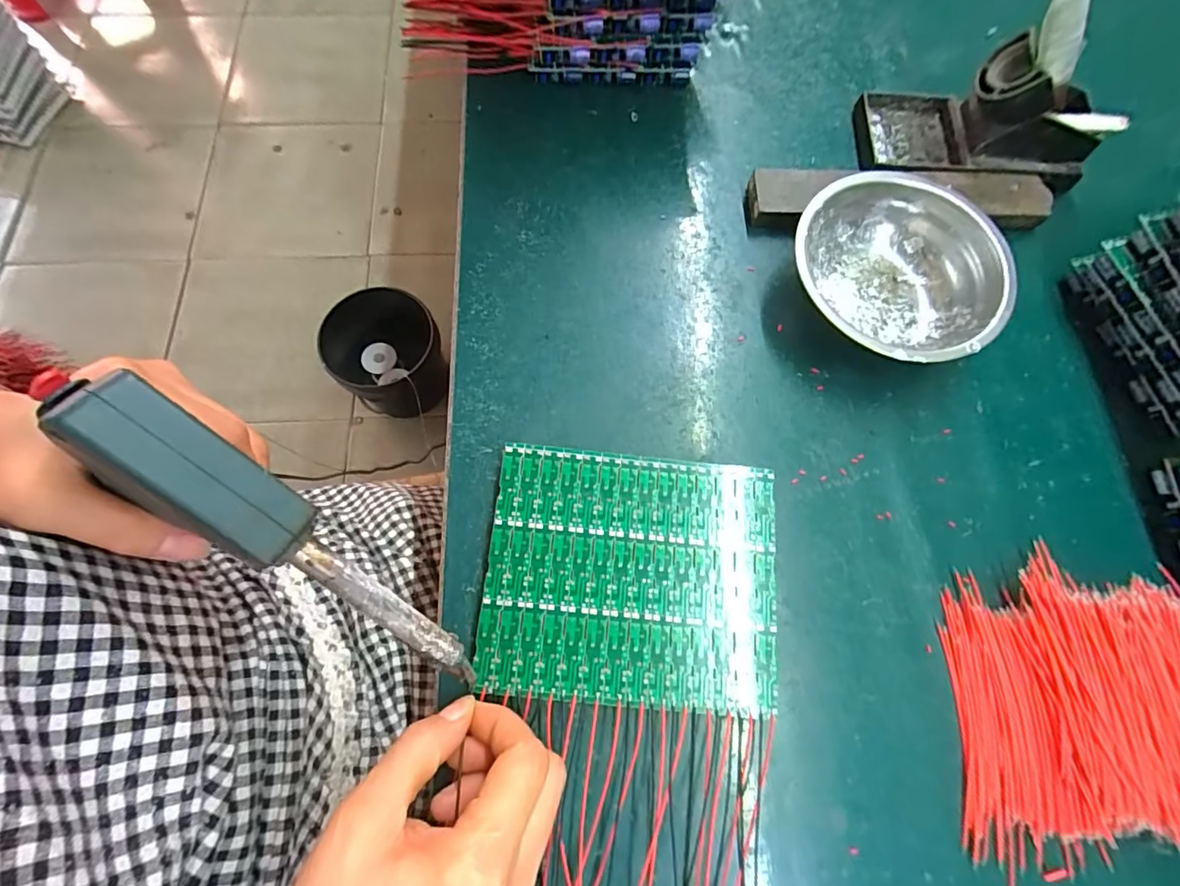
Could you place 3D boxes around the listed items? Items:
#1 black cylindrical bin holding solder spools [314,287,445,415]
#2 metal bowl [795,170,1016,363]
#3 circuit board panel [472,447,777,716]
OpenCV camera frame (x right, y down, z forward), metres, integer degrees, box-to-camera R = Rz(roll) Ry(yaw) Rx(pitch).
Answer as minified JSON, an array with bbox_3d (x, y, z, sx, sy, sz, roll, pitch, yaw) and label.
[{"bbox_3d":[-0.363,-0.150,0.963,0.184,0.171,0.201,1,71,-2],"label":"black cylindrical bin holding solder spools"},{"bbox_3d":[0.189,-0.104,0.321,0.117,0.042,0.122,1,71,-2],"label":"metal bowl"},{"bbox_3d":[0.022,0.068,0.268,0.147,0.004,0.123,6,72,-1],"label":"circuit board panel"}]

